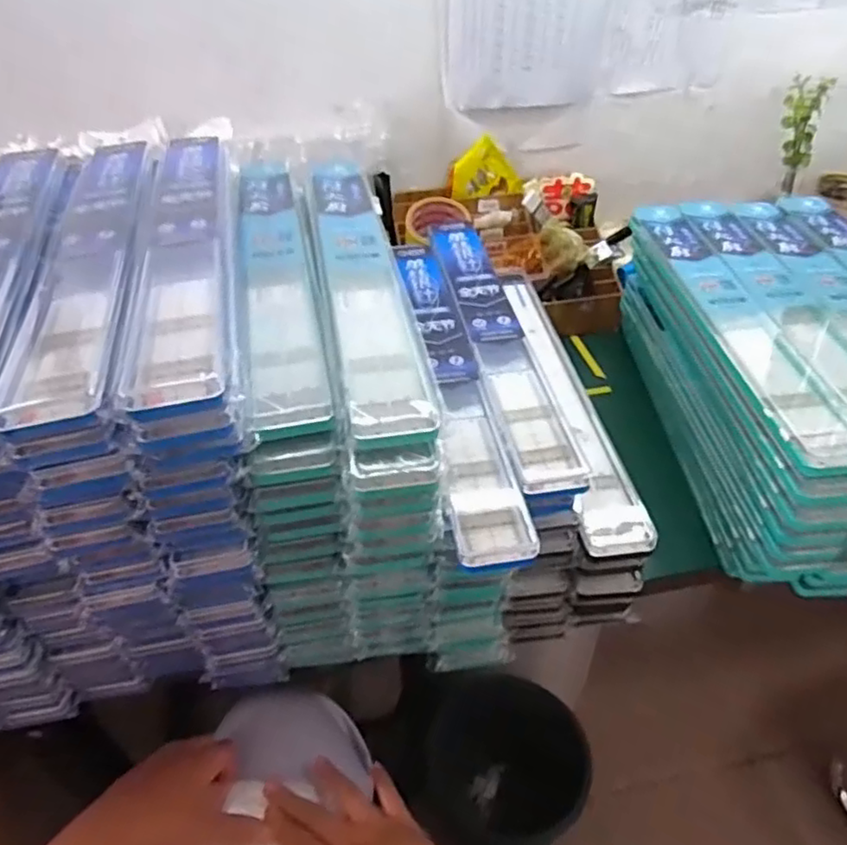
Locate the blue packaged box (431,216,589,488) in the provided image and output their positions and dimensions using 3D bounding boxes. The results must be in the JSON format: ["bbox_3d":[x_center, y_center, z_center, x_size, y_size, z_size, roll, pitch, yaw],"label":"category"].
[{"bbox_3d":[0.066,-0.090,0.628,0.055,0.021,0.414,-7,41,-6],"label":"blue packaged box"}]

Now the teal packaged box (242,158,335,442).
[{"bbox_3d":[-0.128,-0.138,0.570,0.057,0.020,0.443,-9,41,-8],"label":"teal packaged box"}]

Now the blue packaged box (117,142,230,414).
[{"bbox_3d":[-0.187,-0.151,0.521,0.062,0.024,0.449,-10,41,-9],"label":"blue packaged box"}]

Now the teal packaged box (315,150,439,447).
[{"bbox_3d":[-0.055,-0.136,0.563,0.058,0.024,0.437,-8,41,-7],"label":"teal packaged box"}]

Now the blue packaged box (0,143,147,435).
[{"bbox_3d":[-0.255,-0.133,0.503,0.065,0.021,0.422,-12,42,-11],"label":"blue packaged box"}]

